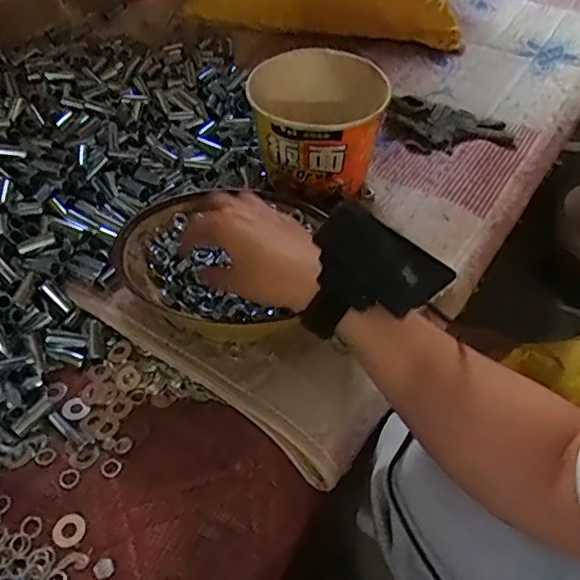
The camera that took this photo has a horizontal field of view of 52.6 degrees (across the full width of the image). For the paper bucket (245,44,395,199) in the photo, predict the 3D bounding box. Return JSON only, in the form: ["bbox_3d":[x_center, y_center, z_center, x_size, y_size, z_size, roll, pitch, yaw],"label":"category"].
[{"bbox_3d":[0.027,-0.177,0.631,0.137,0.098,0.145,7,48,7],"label":"paper bucket"}]

